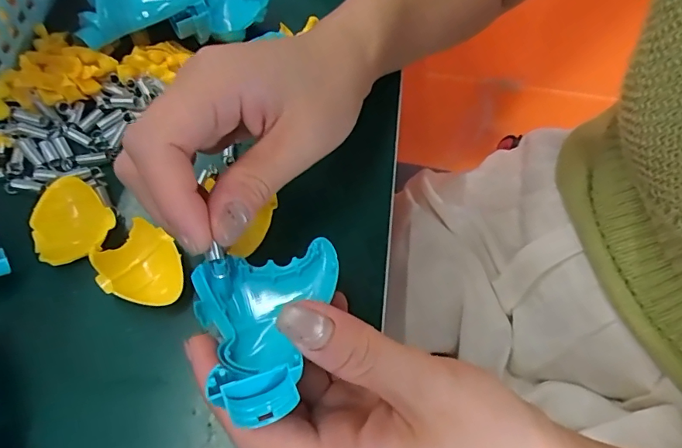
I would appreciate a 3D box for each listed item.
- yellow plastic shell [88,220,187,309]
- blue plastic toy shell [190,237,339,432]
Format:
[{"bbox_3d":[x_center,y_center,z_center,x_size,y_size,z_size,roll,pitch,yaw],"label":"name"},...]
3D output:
[{"bbox_3d":[-0.097,0.022,0.224,0.045,0.014,0.038,34,68,12],"label":"yellow plastic shell"},{"bbox_3d":[-0.023,0.037,0.169,0.056,0.031,0.060,-16,67,-10],"label":"blue plastic toy shell"}]

